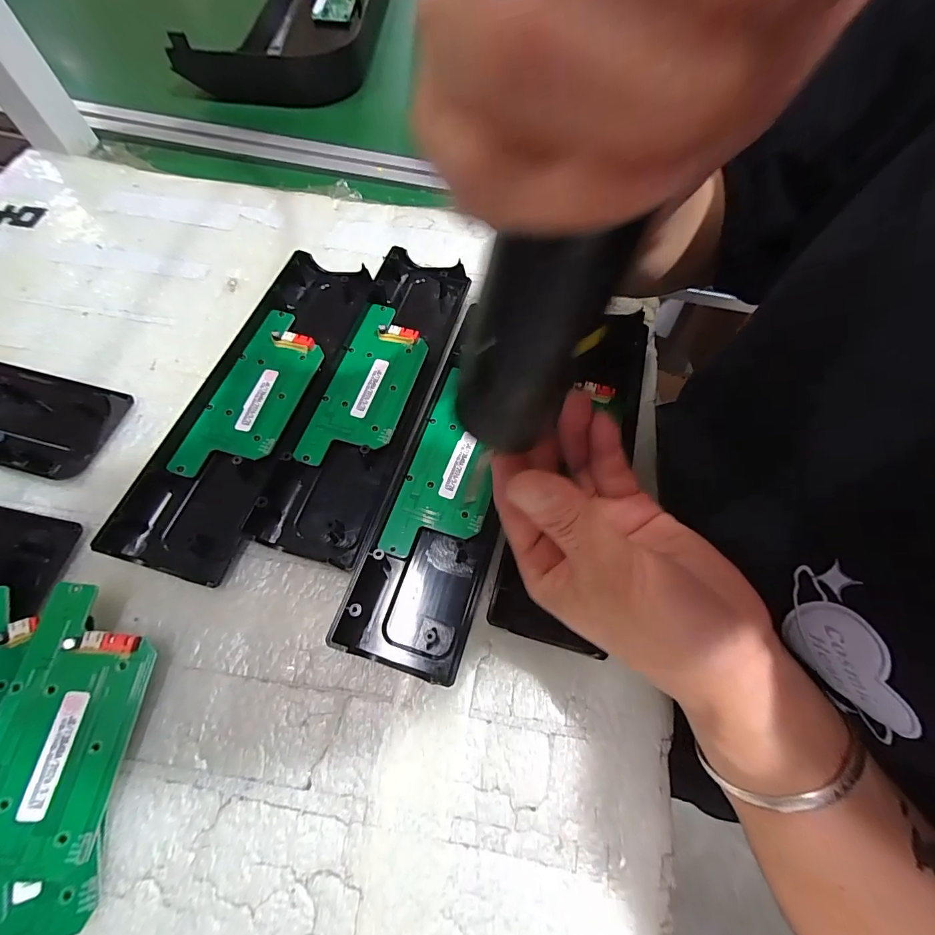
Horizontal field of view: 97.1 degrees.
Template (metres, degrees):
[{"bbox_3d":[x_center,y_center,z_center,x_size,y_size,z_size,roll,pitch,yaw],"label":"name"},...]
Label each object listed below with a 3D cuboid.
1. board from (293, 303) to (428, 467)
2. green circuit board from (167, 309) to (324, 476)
[{"bbox_3d":[-0.067,-0.059,0.285,0.057,0.008,0.133,16,64,4],"label":"board"},{"bbox_3d":[-0.140,-0.051,0.281,0.055,0.016,0.132,16,64,4],"label":"green circuit board"}]

